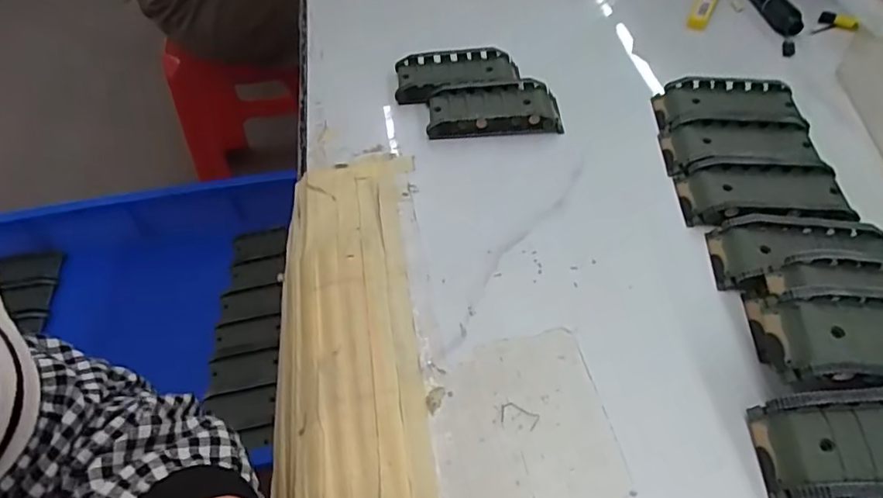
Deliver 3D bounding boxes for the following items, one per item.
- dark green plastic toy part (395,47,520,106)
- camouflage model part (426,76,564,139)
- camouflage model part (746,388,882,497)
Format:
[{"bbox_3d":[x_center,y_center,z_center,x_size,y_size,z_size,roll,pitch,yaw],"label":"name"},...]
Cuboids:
[{"bbox_3d":[0.012,-0.138,0.448,0.094,0.013,0.045,-3,52,-1],"label":"dark green plastic toy part"},{"bbox_3d":[0.039,-0.104,0.421,0.095,0.017,0.044,-1,52,0],"label":"camouflage model part"},{"bbox_3d":[0.189,0.083,0.242,0.097,0.020,0.043,-12,49,18],"label":"camouflage model part"}]

